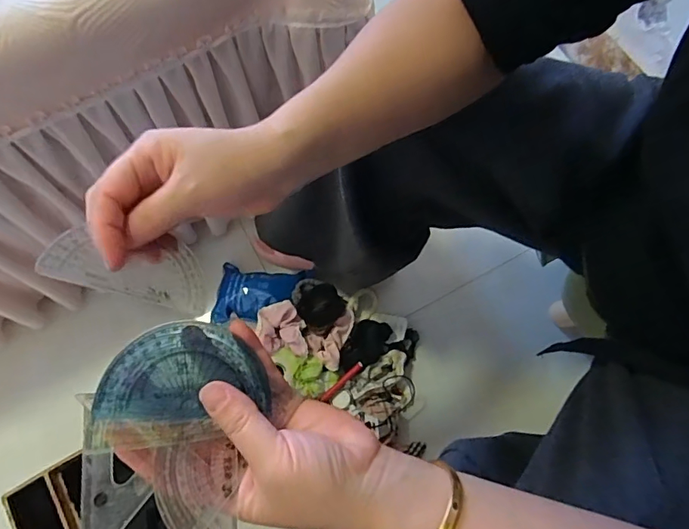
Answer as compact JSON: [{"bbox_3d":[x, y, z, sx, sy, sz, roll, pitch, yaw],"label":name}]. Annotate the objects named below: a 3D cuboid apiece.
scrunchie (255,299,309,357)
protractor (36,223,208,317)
[{"bbox_3d":[-0.098,0.102,0.736,0.078,0.035,0.083,-4,70,-2],"label":"scrunchie"},{"bbox_3d":[-0.129,0.001,0.289,0.092,0.007,0.042,21,56,-21],"label":"protractor"}]

